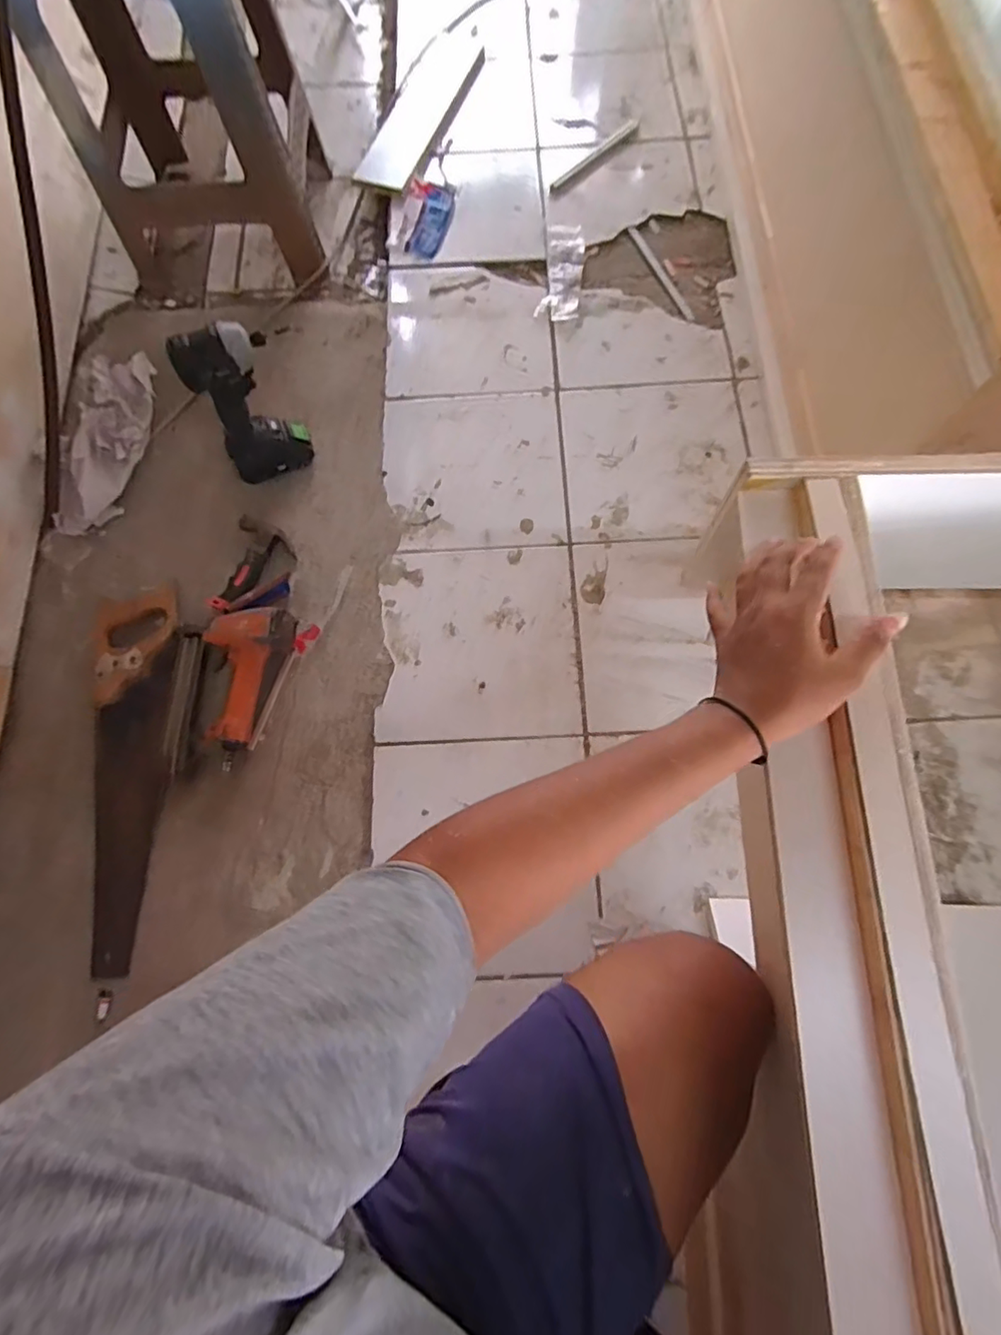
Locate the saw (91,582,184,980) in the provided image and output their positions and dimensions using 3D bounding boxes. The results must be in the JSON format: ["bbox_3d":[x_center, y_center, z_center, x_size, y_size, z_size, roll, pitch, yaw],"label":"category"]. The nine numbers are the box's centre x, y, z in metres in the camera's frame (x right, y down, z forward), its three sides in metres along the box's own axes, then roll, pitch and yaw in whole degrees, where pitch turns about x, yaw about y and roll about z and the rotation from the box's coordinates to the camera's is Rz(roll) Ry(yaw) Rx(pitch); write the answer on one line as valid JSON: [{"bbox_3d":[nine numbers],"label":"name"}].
[{"bbox_3d":[-0.512,0.139,0.766,0.120,0.032,0.516,-5,73,1],"label":"saw"}]

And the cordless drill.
[{"bbox_3d":[-0.370,-0.378,0.817,0.123,0.248,0.065,-34,75,-8],"label":"cordless drill"}]

